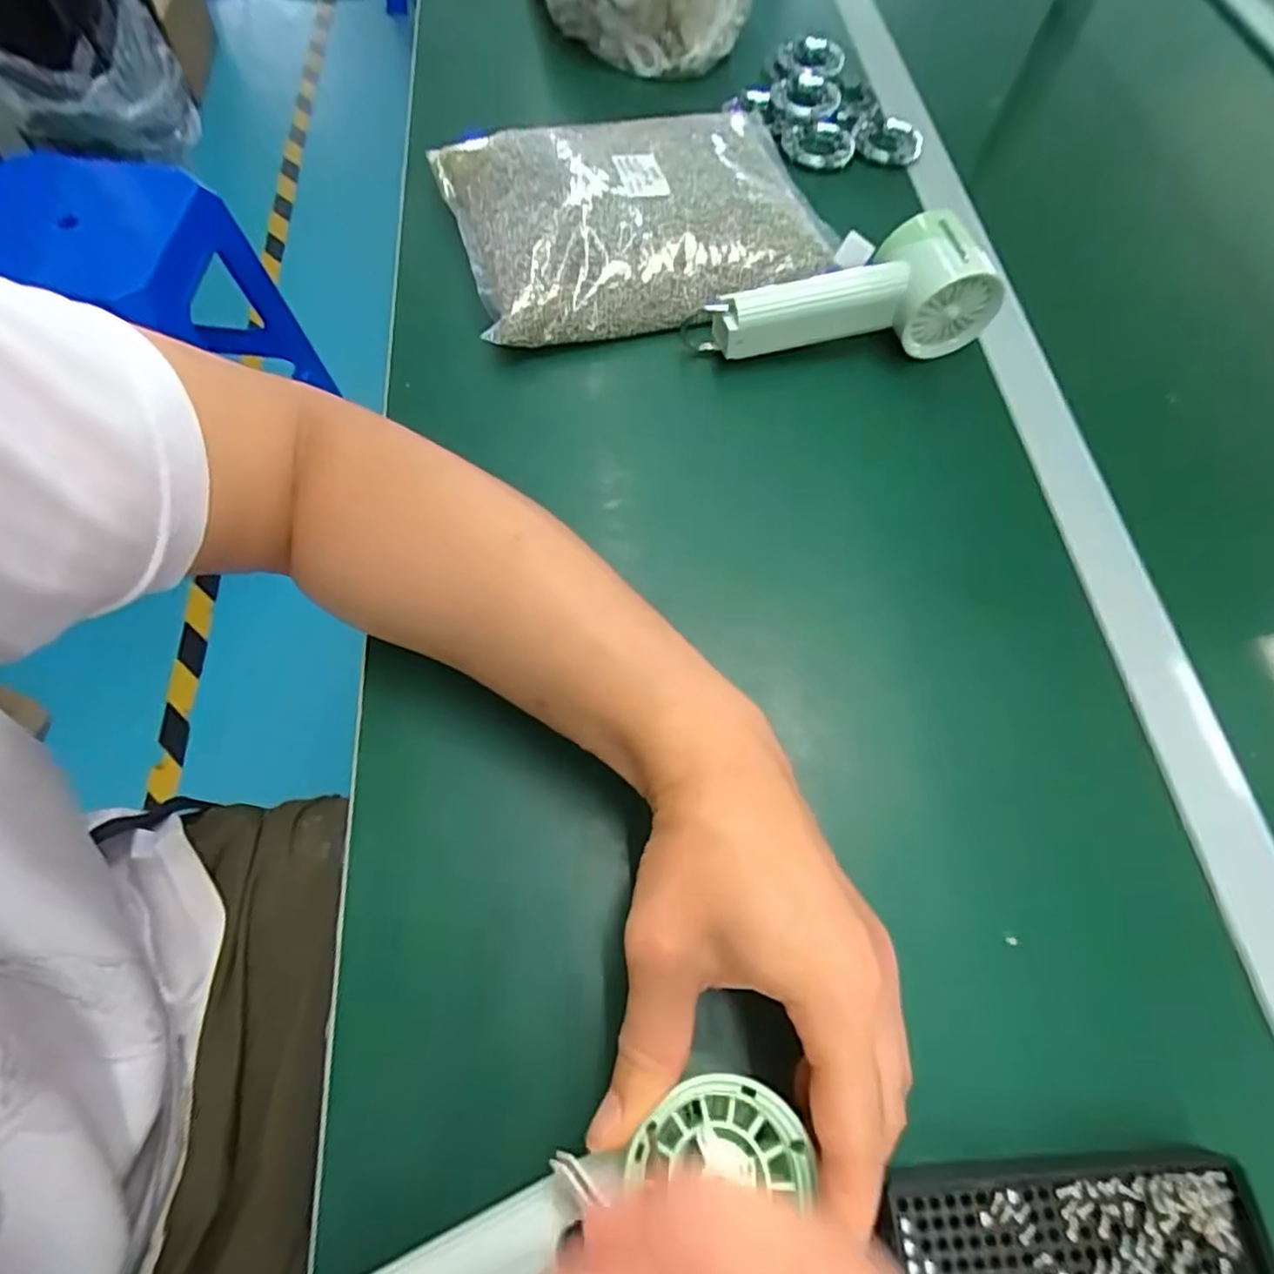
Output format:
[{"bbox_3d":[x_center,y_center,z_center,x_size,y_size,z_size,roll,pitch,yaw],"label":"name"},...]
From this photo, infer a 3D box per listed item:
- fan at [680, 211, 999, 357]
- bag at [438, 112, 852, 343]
[{"bbox_3d":[0.128,-0.212,0.424,0.181,0.060,0.059,-9,65,-8],"label":"fan"},{"bbox_3d":[0.000,-0.287,0.461,0.250,0.039,0.198,-9,65,-8],"label":"bag"}]

